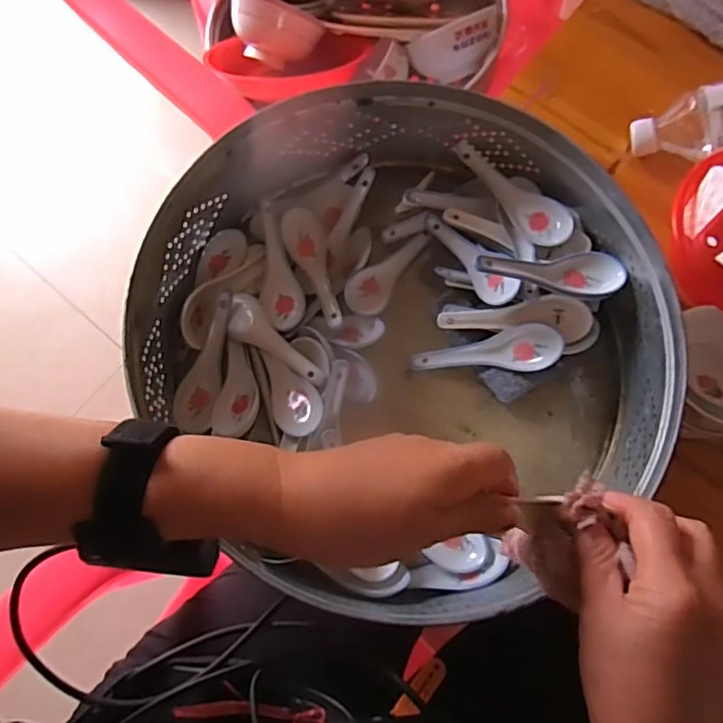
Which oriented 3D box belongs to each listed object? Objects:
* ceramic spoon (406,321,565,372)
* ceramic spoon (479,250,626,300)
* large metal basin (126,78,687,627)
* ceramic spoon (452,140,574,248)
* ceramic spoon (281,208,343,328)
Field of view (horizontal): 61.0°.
[{"bbox_3d":[0.105,-0.006,0.520,0.122,0.025,0.037,-6,75,18],"label":"ceramic spoon"},{"bbox_3d":[0.146,-0.073,0.481,0.116,0.026,0.038,3,75,-11],"label":"ceramic spoon"},{"bbox_3d":[0.032,-0.026,0.493,0.362,0.118,0.386,0,76,2],"label":"large metal basin"},{"bbox_3d":[0.133,-0.148,0.525,0.041,0.025,0.122,-34,77,-7],"label":"ceramic spoon"},{"bbox_3d":[-0.043,-0.082,0.543,0.035,0.024,0.119,-15,76,-2],"label":"ceramic spoon"}]

